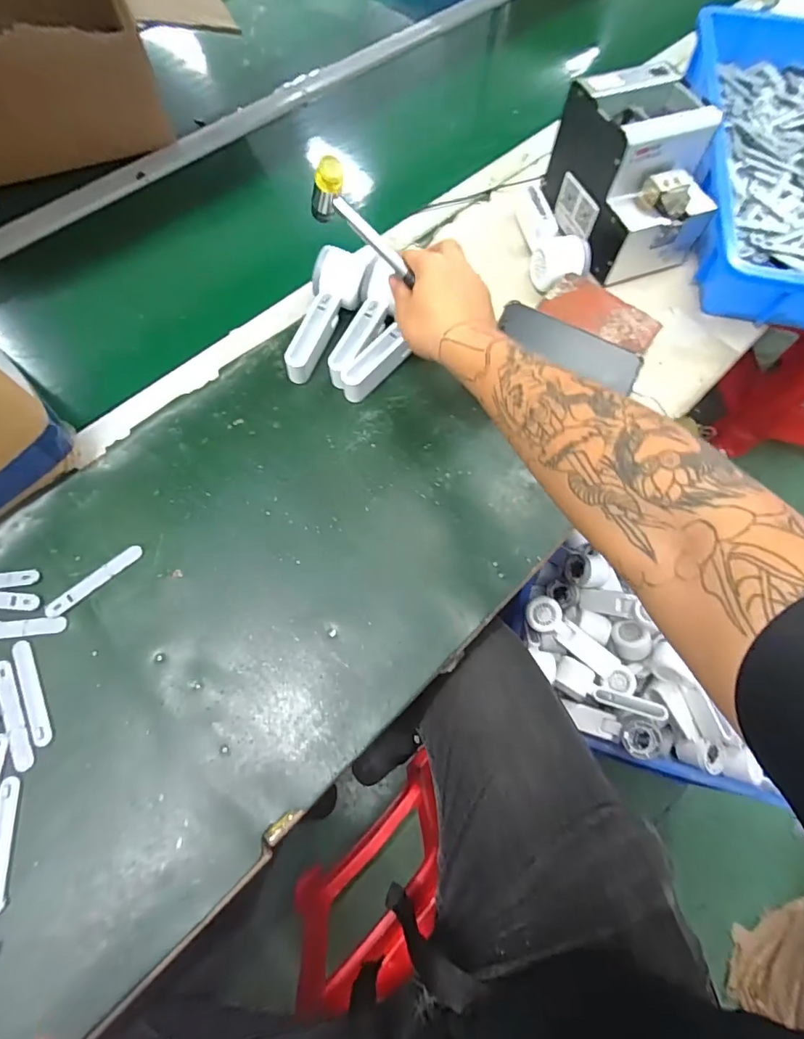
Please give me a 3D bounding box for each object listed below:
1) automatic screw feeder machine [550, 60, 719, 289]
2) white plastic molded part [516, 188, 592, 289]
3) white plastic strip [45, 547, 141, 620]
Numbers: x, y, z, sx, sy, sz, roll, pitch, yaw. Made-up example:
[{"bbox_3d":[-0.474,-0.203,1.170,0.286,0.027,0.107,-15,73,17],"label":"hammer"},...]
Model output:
[{"bbox_3d":[0.289,-0.425,0.582,0.140,0.133,0.181,-19,70,-9],"label":"automatic screw feeder machine"},{"bbox_3d":[0.191,-0.368,0.608,0.060,0.045,0.182,-6,68,-4],"label":"white plastic molded part"},{"bbox_3d":[-0.295,0.057,0.450,0.095,0.005,0.018,-39,74,-15],"label":"white plastic strip"}]

